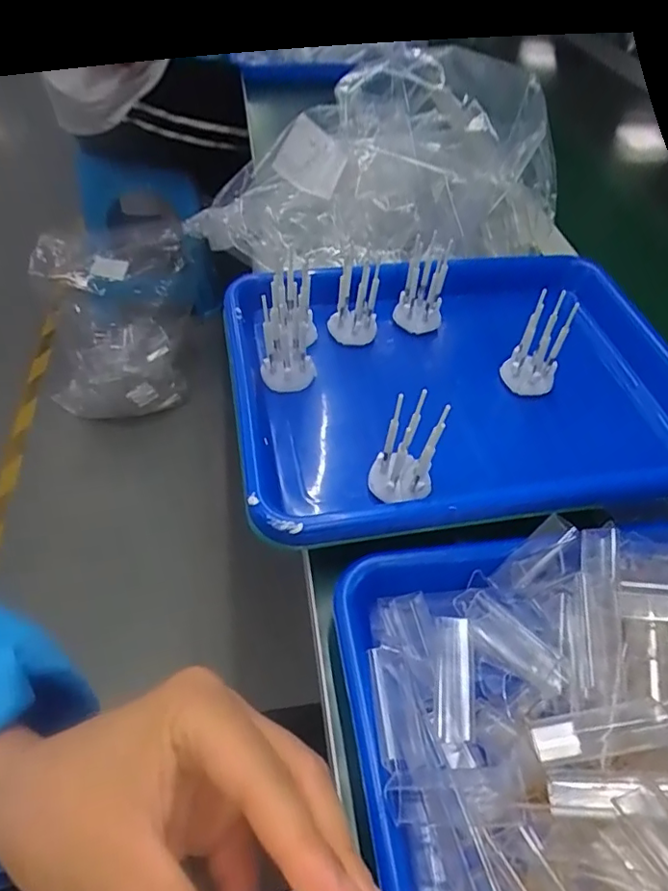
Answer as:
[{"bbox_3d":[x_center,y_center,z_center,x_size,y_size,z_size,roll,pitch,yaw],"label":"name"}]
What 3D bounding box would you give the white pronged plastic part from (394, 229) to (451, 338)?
[{"bbox_3d":[0.072,-0.128,0.448,0.035,0.075,0.018,15,32,11],"label":"white pronged plastic part"}]

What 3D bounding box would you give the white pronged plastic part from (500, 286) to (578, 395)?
[{"bbox_3d":[0.150,-0.074,0.411,0.038,0.074,0.012,19,24,11],"label":"white pronged plastic part"}]

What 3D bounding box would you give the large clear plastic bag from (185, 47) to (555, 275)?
[{"bbox_3d":[0.052,-0.257,0.508,0.323,0.129,0.143,-12,51,-16],"label":"large clear plastic bag"}]

